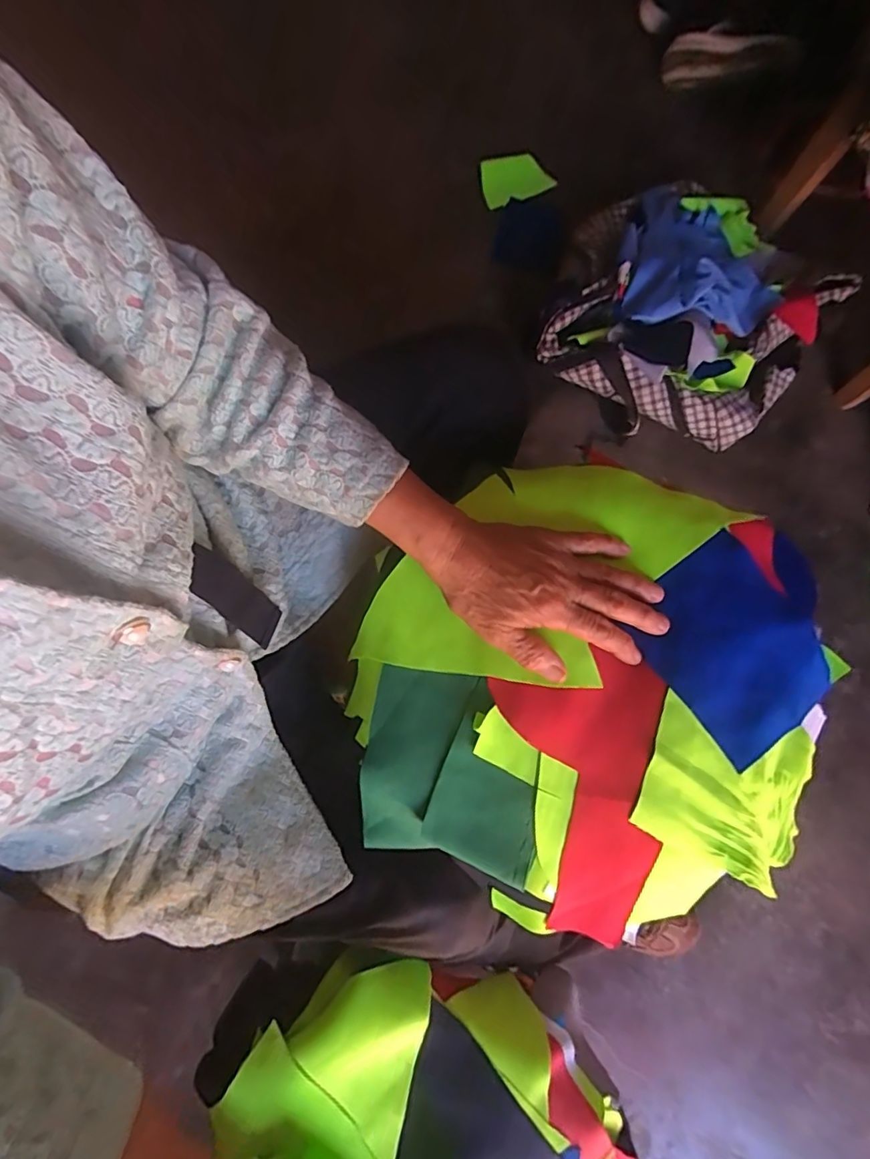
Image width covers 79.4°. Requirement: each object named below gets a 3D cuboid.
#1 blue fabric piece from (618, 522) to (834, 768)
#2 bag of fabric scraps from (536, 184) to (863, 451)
[{"bbox_3d":[0.221,0.049,0.389,0.120,0.015,0.136,-38,81,-8],"label":"blue fabric piece"},{"bbox_3d":[0.423,-0.474,0.910,0.439,0.142,0.427,32,80,6],"label":"bag of fabric scraps"}]

